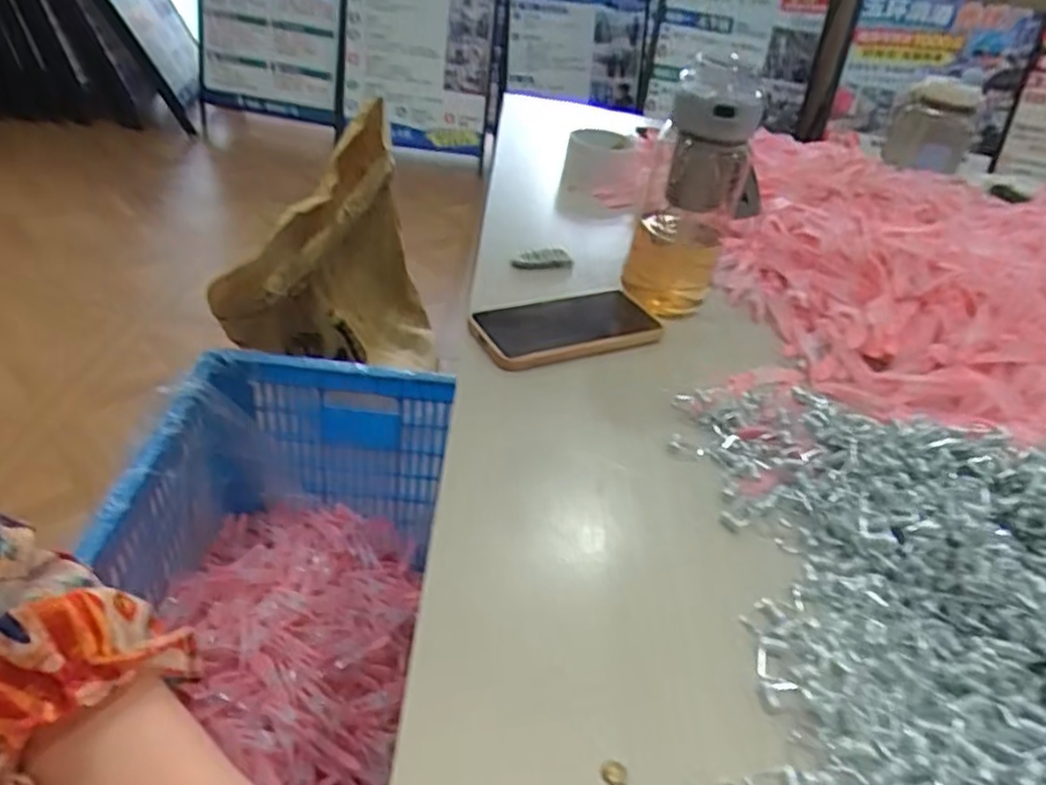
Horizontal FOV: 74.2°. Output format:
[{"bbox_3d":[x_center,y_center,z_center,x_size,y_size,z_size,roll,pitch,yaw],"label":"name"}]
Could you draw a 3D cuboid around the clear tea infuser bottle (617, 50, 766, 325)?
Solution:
[{"bbox_3d":[0.146,-0.176,0.595,0.072,0.195,0.070,23,39,17],"label":"clear tea infuser bottle"}]

